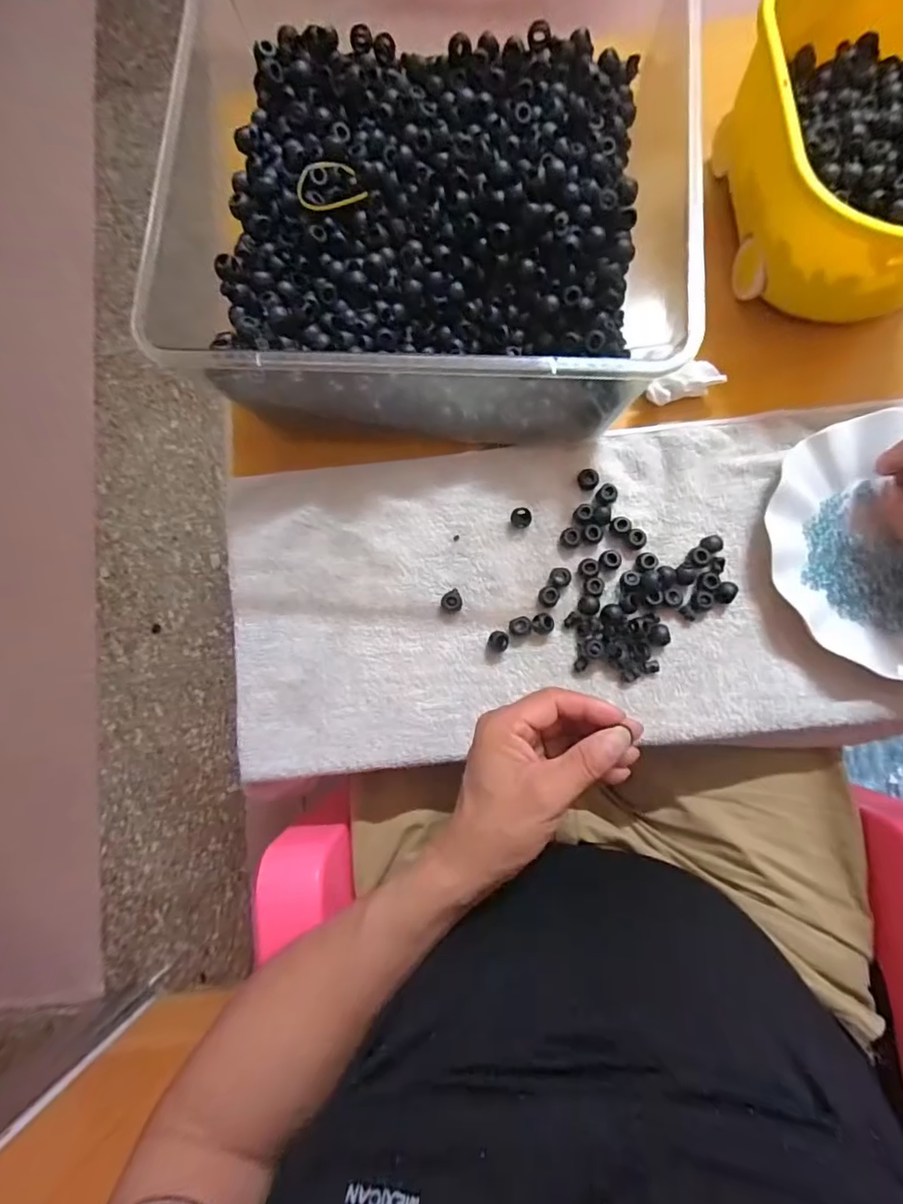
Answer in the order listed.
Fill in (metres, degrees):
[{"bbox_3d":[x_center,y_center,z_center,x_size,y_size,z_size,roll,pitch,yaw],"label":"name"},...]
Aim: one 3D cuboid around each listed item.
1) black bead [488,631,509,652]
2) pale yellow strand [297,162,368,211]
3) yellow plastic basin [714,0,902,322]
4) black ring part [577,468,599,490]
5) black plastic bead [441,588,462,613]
[{"bbox_3d":[0.034,0.028,0.385,0.014,0.011,0.014,0,81,3],"label":"black bead"},{"bbox_3d":[-0.084,-0.284,0.363,0.045,0.004,0.030,-22,100,-10],"label":"pale yellow strand"},{"bbox_3d":[0.286,-0.320,0.366,0.164,0.093,0.258,-7,81,2],"label":"yellow plastic basin"},{"bbox_3d":[0.102,-0.092,0.396,0.016,0.006,0.014,-6,81,2],"label":"black ring part"},{"bbox_3d":[0.000,0.000,0.391,0.016,0.012,0.016,0,81,3],"label":"black plastic bead"}]

